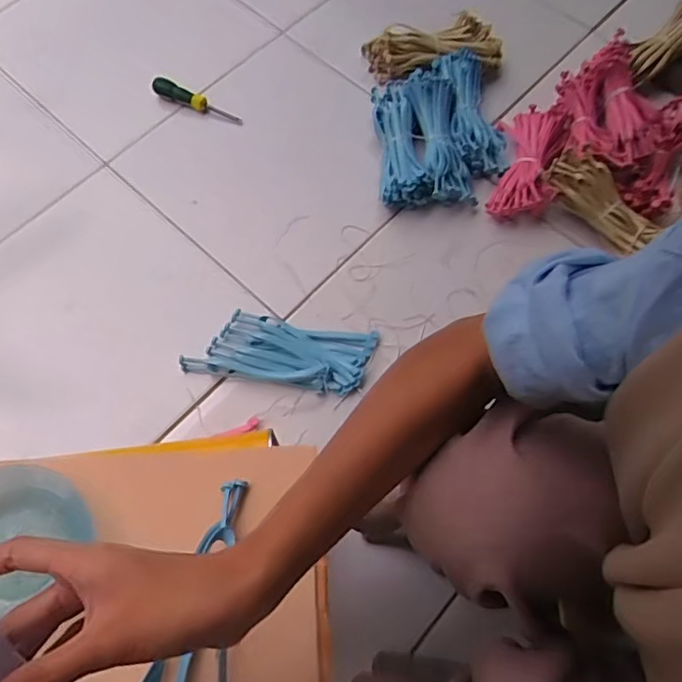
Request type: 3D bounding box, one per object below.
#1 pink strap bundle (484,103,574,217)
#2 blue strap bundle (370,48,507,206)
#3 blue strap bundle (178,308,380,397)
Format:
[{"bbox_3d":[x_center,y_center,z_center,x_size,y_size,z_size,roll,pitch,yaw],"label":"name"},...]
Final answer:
[{"bbox_3d":[0.288,-0.278,0.845,0.097,0.056,0.192,19,70,5],"label":"pink strap bundle"},{"bbox_3d":[0.157,-0.337,0.863,0.203,0.074,0.250,-2,69,-3],"label":"blue strap bundle"},{"bbox_3d":[-0.083,0.012,0.745,0.248,0.020,0.096,9,69,1],"label":"blue strap bundle"}]

